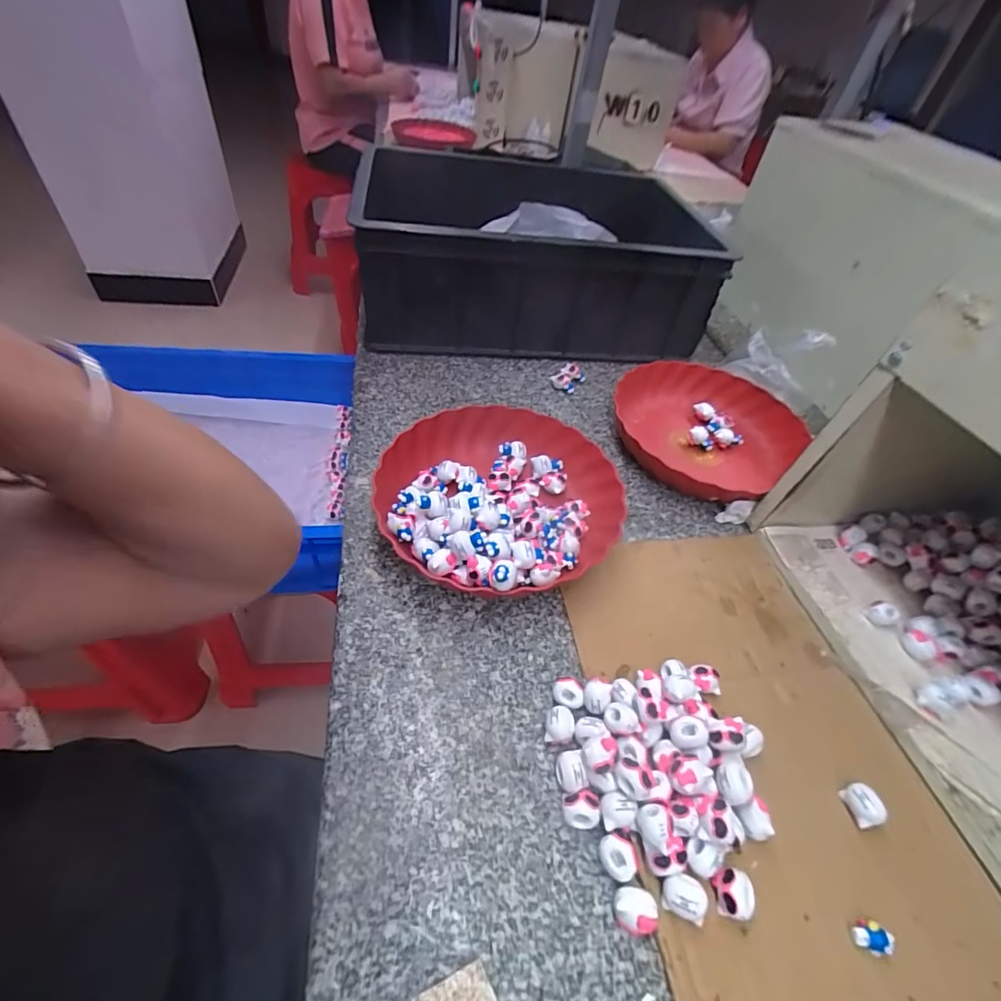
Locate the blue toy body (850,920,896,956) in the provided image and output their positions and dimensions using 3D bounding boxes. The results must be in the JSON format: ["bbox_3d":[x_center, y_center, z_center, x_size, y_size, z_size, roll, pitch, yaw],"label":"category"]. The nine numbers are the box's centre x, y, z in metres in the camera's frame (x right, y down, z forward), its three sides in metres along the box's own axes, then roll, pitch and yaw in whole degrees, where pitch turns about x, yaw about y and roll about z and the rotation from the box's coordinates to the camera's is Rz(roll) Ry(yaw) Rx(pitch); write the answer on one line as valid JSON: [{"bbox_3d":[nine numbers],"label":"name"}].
[{"bbox_3d":[0.232,0.274,0.300,0.019,0.014,0.017,13,49,5],"label":"blue toy body"}]

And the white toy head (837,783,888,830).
[{"bbox_3d":[0.263,0.222,0.348,0.018,0.020,0.025,-9,51,-14],"label":"white toy head"}]

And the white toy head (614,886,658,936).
[{"bbox_3d":[0.082,0.255,0.298,0.024,0.021,0.022,3,49,-4],"label":"white toy head"}]

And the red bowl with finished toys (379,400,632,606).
[{"bbox_3d":[0.004,-0.008,0.495,0.229,0.068,0.246,3,49,-4],"label":"red bowl with finished toys"}]

